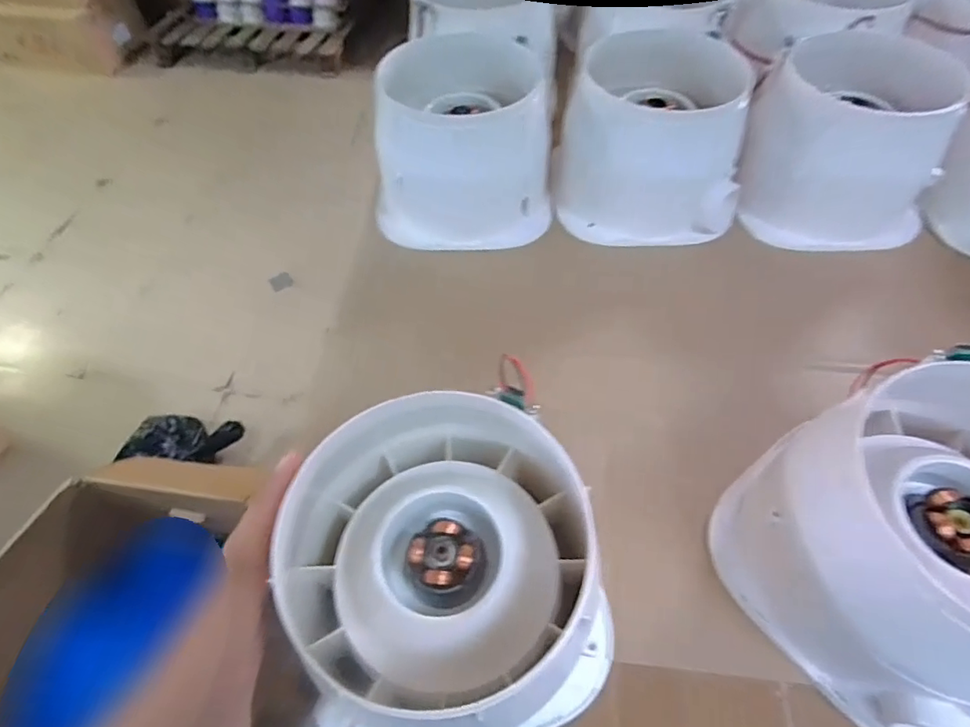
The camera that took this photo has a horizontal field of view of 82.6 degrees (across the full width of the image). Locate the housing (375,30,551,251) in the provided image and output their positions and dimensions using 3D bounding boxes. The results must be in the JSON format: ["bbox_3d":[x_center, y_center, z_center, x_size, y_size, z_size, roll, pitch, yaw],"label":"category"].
[{"bbox_3d":[-0.015,-0.164,0.415,0.127,0.103,0.120,-1,53,1],"label":"housing"}]

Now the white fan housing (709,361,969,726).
[{"bbox_3d":[0.187,0.073,0.239,0.122,0.096,0.124,-31,58,-20],"label":"white fan housing"}]

